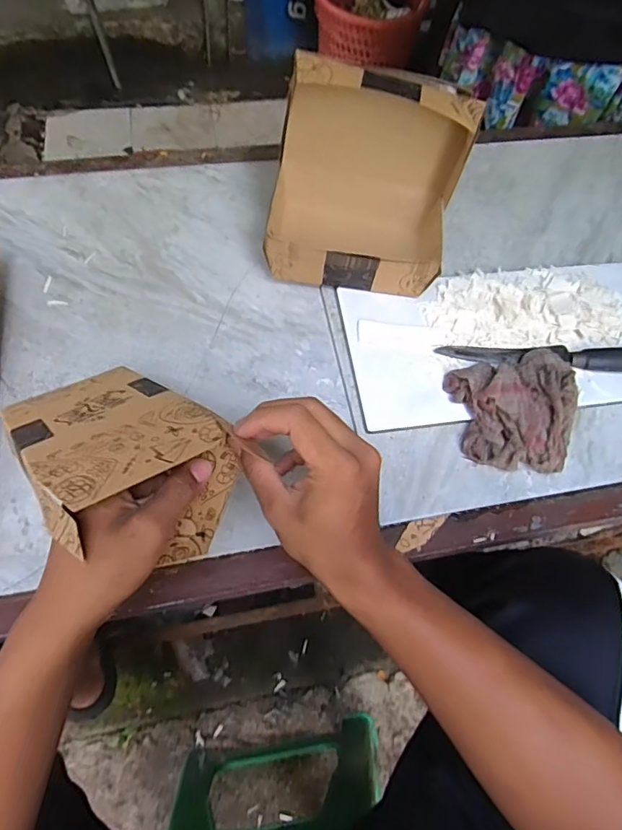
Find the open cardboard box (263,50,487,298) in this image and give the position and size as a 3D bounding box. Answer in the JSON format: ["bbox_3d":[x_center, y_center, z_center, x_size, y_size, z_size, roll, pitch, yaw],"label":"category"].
[{"bbox_3d":[0.053,-0.223,0.534,0.187,0.191,0.124,10,65,1],"label":"open cardboard box"}]

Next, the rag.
[{"bbox_3d":[0.212,-0.003,0.526,0.122,0.048,0.124,-10,66,-8],"label":"rag"}]

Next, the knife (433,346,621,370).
[{"bbox_3d":[0.264,-0.064,0.557,0.247,0.018,0.028,1,65,-3],"label":"knife"}]

